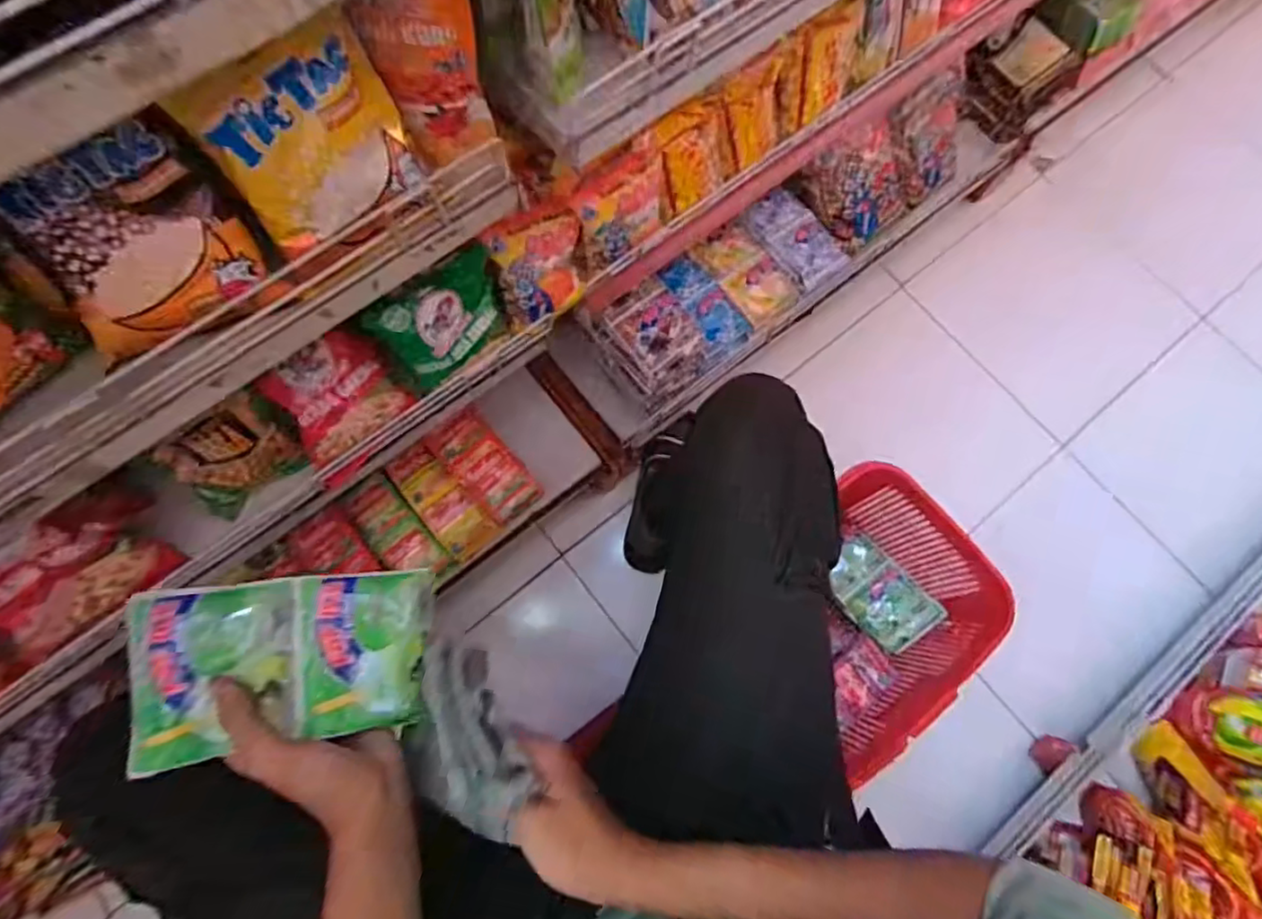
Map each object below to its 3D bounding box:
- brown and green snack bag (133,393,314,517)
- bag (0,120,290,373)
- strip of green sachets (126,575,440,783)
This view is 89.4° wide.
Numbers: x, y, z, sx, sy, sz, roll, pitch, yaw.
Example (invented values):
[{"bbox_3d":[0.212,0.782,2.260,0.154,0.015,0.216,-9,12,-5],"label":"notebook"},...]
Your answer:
[{"bbox_3d":[-0.368,-0.009,0.590,0.105,0.103,0.042,-45,50,-12],"label":"brown and green snack bag"},{"bbox_3d":[-0.282,-0.124,0.370,0.108,0.111,0.040,-24,42,-17],"label":"bag"},{"bbox_3d":[-0.203,0.121,0.385,0.158,0.017,0.096,0,78,-28],"label":"strip of green sachets"}]

